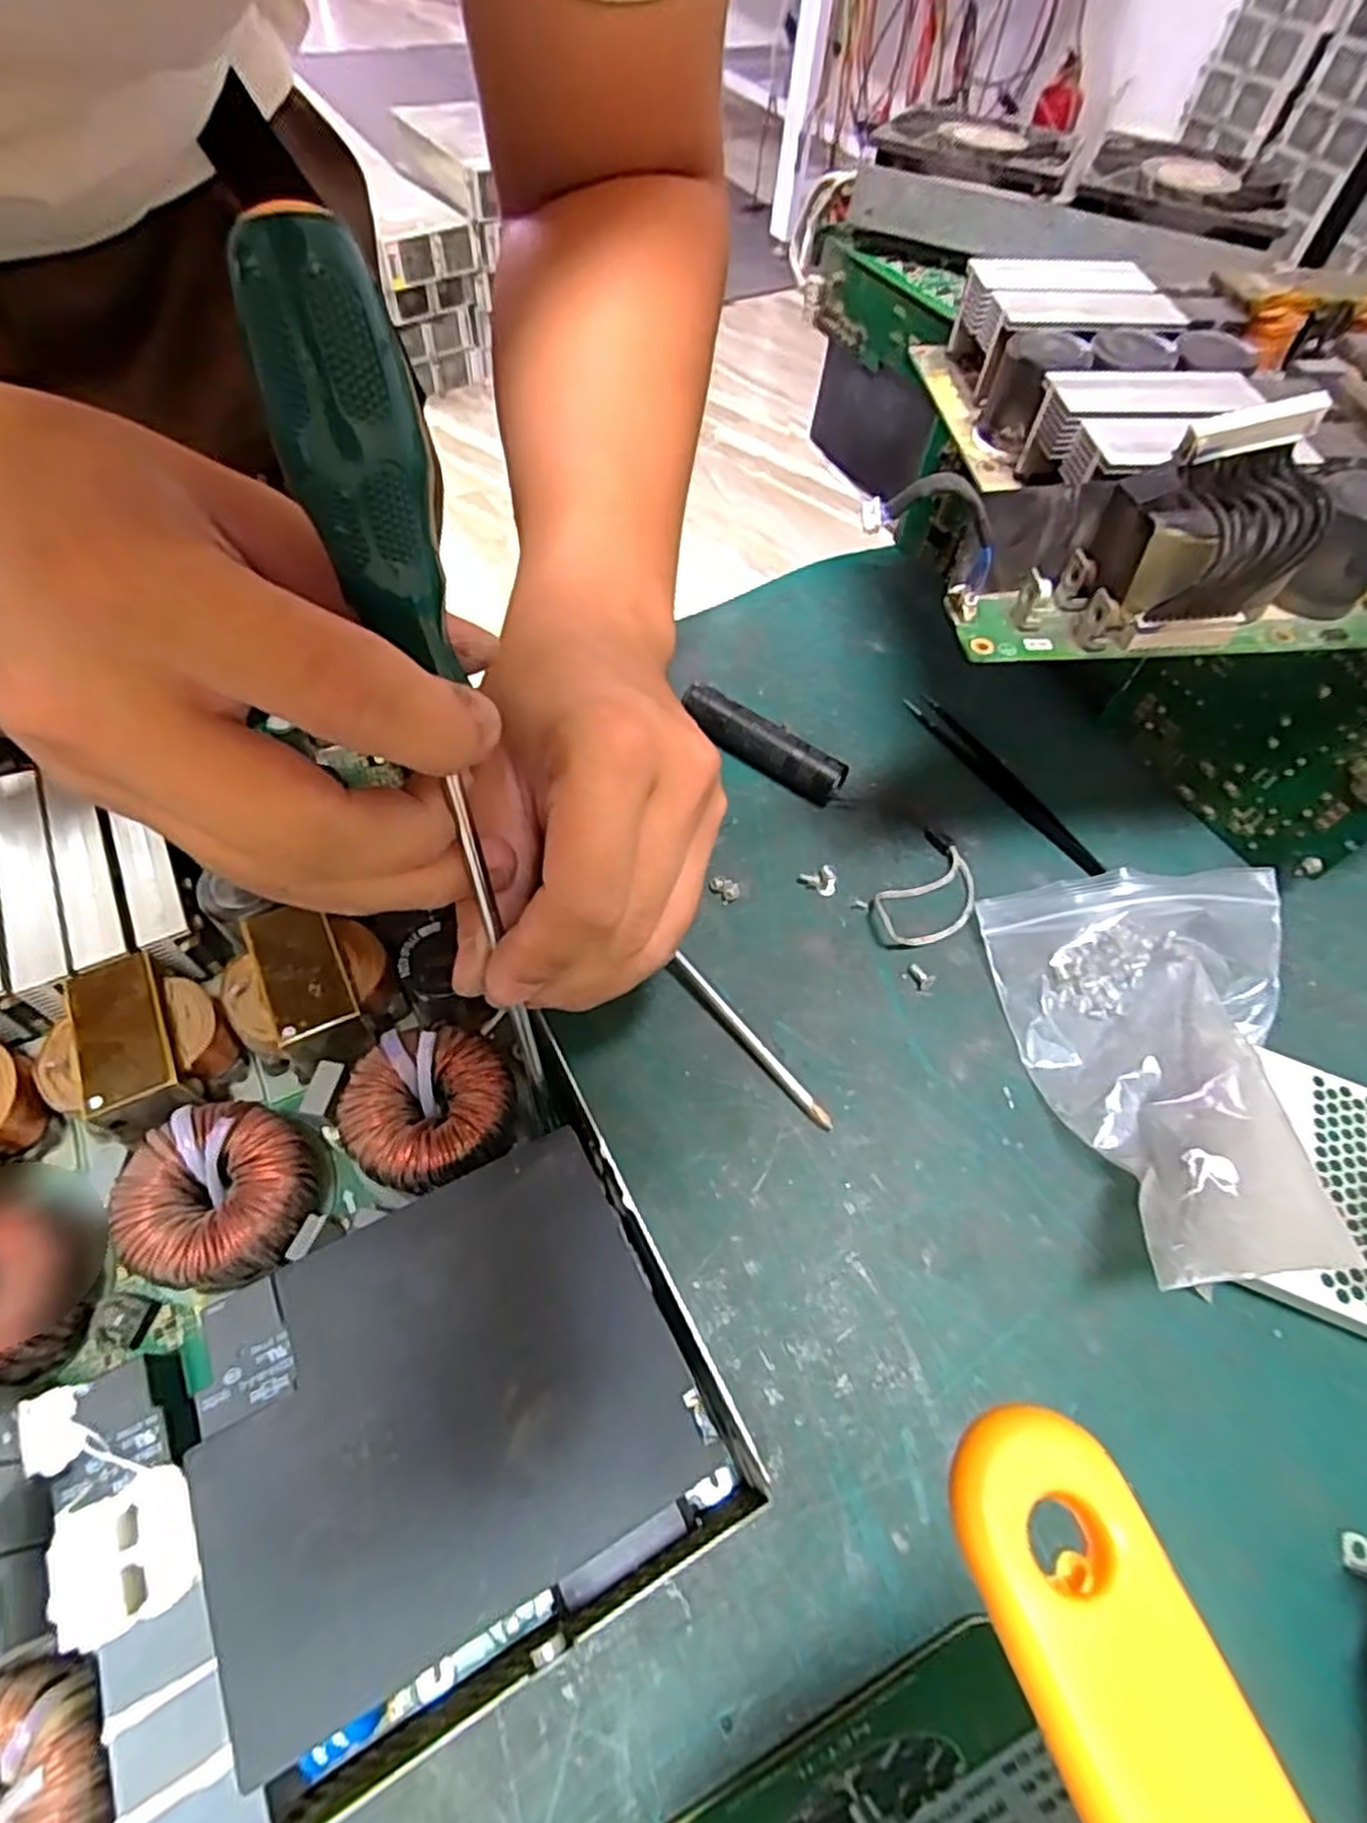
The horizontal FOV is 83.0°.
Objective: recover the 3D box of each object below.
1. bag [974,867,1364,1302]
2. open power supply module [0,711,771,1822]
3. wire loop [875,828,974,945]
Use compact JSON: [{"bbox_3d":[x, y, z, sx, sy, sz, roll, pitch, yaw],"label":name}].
[{"bbox_3d":[0.182,0.049,0.271,0.106,0.053,0.143,-2,59,-5],"label":"bag"},{"bbox_3d":[-0.142,0.070,0.231,0.199,0.043,0.309,-23,63,-17],"label":"open power supply module"},{"bbox_3d":[0.105,-0.008,0.326,0.035,0.007,0.063,35,62,16],"label":"wire loop"}]

